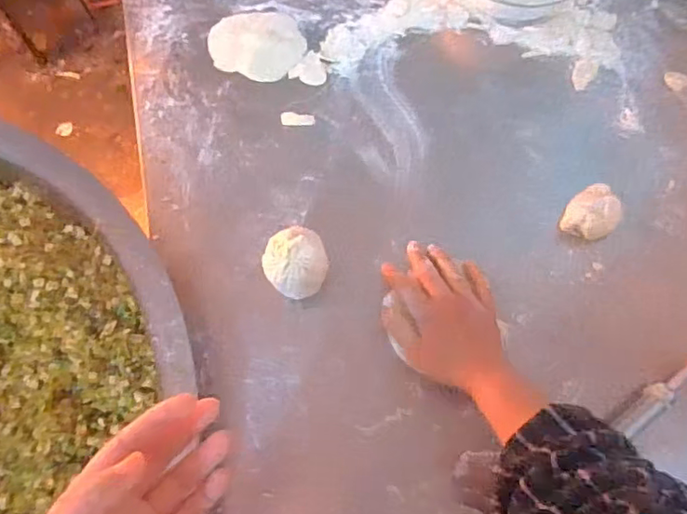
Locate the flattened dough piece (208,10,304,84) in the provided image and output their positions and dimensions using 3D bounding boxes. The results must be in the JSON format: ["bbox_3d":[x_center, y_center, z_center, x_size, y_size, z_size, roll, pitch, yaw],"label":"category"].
[{"bbox_3d":[-0.107,-0.261,0.692,0.115,0.010,0.099,17,71,9],"label":"flattened dough piece"}]

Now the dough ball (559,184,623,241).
[{"bbox_3d":[0.262,-0.050,0.590,0.049,0.028,0.066,28,73,13],"label":"dough ball"}]

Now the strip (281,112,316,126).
[{"bbox_3d":[-0.053,-0.159,0.655,0.039,0.004,0.019,5,69,5],"label":"strip"}]

